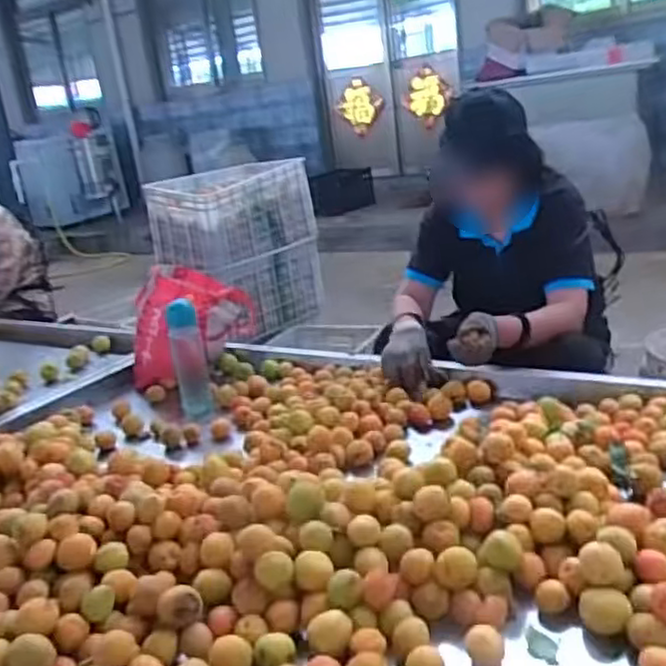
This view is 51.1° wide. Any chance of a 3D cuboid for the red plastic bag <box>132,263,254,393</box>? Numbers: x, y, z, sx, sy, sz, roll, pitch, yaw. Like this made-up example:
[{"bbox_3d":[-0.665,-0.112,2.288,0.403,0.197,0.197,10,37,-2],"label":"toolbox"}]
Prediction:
[{"bbox_3d":[-0.347,-0.026,1.663,0.223,0.248,0.260,-2,19,18],"label":"red plastic bag"}]

